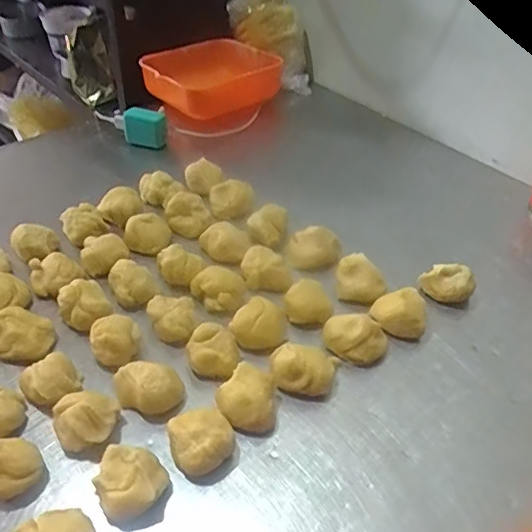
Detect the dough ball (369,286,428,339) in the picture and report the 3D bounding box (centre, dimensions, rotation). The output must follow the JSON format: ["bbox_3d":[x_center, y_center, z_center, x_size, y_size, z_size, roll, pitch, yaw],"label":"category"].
[{"bbox_3d":[0.106,0.039,0.453,0.040,0.030,0.032,2,39,0],"label":"dough ball"}]

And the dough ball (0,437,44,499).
[{"bbox_3d":[-0.158,0.123,0.346,0.036,0.030,0.032,-30,49,-33],"label":"dough ball"}]

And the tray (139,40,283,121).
[{"bbox_3d":[-0.070,-0.255,0.759,0.165,0.047,0.124,-23,46,-28],"label":"tray"}]

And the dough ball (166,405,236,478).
[{"bbox_3d":[-0.040,0.114,0.362,0.039,0.032,0.035,-3,39,-7],"label":"dough ball"}]

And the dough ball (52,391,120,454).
[{"bbox_3d":[-0.118,0.101,0.368,0.038,0.031,0.033,2,39,0],"label":"dough ball"}]

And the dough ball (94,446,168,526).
[{"bbox_3d":[-0.081,0.129,0.340,0.039,0.025,0.037,2,39,-1],"label":"dough ball"}]

